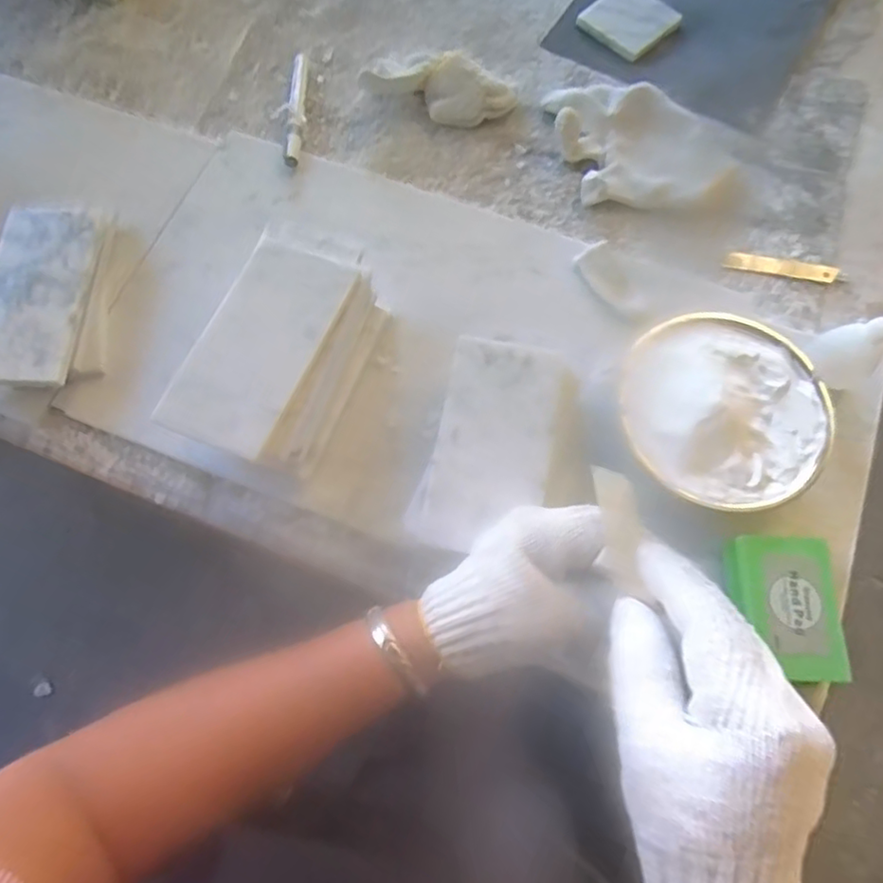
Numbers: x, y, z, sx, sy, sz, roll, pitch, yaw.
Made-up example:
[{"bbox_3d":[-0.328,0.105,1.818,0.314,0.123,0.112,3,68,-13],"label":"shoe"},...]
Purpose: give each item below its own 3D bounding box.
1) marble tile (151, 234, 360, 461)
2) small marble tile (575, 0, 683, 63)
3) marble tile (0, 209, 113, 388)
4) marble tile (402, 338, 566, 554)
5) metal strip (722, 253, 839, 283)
[{"bbox_3d":[-0.119,-0.067,0.412,0.073,0.016,0.152,22,73,5],"label":"marble tile"},{"bbox_3d":[0.188,-0.421,0.621,0.079,0.009,0.078,-42,77,-13],"label":"small marble tile"},{"bbox_3d":[-0.309,-0.114,0.473,0.075,0.014,0.151,5,69,-6],"label":"marble tile"},{"bbox_3d":[0.034,0.001,0.414,0.078,0.010,0.150,16,72,5],"label":"marble tile"},{"bbox_3d":[0.290,-0.149,0.530,0.096,0.004,0.017,9,80,0],"label":"metal strip"}]

